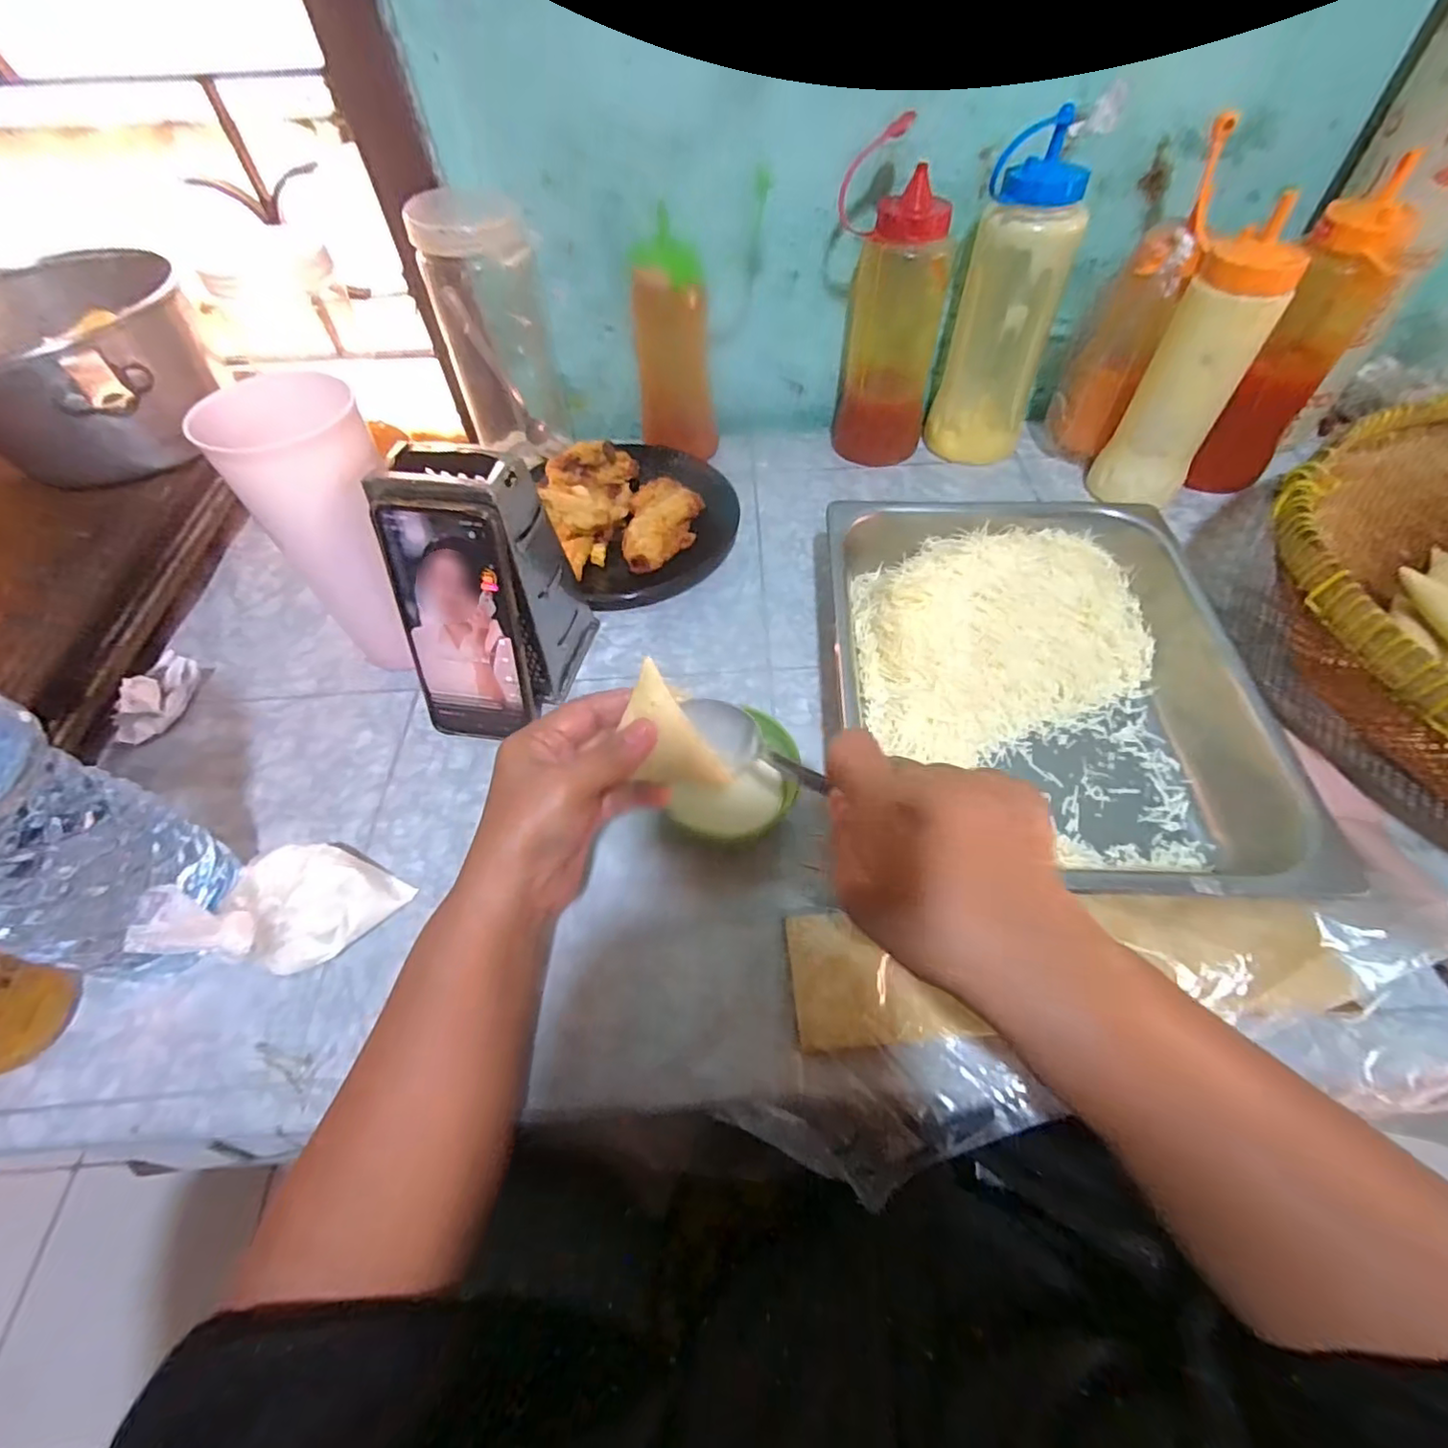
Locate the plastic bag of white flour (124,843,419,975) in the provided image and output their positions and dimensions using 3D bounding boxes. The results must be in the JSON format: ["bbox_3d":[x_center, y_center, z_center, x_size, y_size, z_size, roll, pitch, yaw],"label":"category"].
[{"bbox_3d":[-0.245,0.100,0.346,0.078,0.079,0.085,15,57,13],"label":"plastic bag of white flour"}]

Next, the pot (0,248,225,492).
[{"bbox_3d":[-0.502,-0.279,0.493,0.198,0.093,0.181,34,64,22],"label":"pot"}]

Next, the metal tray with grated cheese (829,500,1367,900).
[{"bbox_3d":[0.206,-0.031,0.429,0.254,0.061,0.323,-1,55,2],"label":"metal tray with grated cheese"}]

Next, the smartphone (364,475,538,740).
[{"bbox_3d":[-0.171,-0.066,0.403,0.077,0.170,0.017,10,35,9],"label":"smartphone"}]

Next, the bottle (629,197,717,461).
[{"bbox_3d":[-0.046,-0.353,0.589,0.067,0.174,0.062,3,55,4],"label":"bottle"}]

